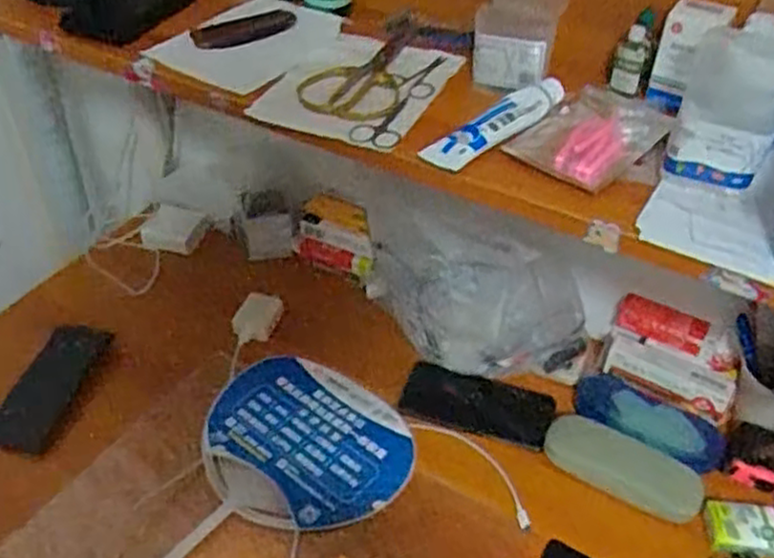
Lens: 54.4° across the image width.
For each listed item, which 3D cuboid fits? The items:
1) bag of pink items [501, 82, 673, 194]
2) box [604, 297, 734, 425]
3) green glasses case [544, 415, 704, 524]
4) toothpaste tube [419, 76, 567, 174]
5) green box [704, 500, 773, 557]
[{"bbox_3d":[0.160,-0.113,0.583,0.080,0.014,0.126,34,52,30],"label":"bag of pink items"},{"bbox_3d":[0.311,0.084,0.820,0.138,0.031,0.092,23,81,25],"label":"box"},{"bbox_3d":[0.240,0.190,0.767,0.156,0.025,0.058,23,48,22],"label":"green glasses case"},{"bbox_3d":[0.089,-0.122,0.588,0.143,0.020,0.029,-30,52,-29],"label":"toothpaste tube"},{"bbox_3d":[0.341,0.236,0.717,0.067,0.017,0.048,3,43,2],"label":"green box"}]

